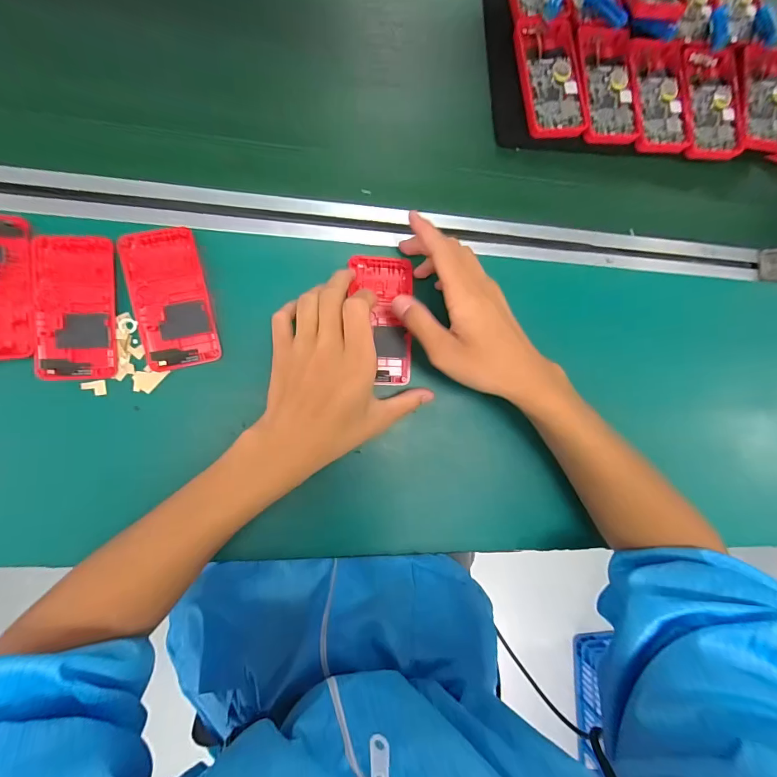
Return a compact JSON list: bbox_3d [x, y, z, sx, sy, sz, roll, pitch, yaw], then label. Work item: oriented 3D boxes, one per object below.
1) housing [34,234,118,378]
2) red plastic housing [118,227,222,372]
[{"bbox_3d":[-0.267,-0.069,0.326,0.060,0.006,0.121,-2,89,-8],"label":"housing"},{"bbox_3d":[-0.192,-0.079,0.337,0.064,0.006,0.119,-13,90,-9],"label":"red plastic housing"}]

